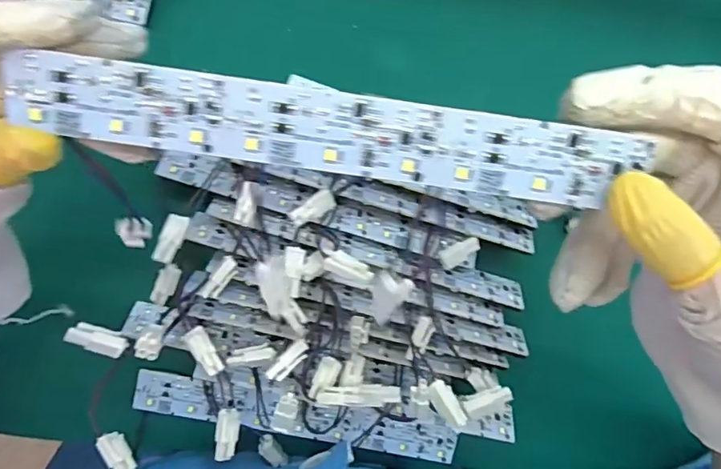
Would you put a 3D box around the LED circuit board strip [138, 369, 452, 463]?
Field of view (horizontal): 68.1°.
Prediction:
[{"bbox_3d":[-0.036,0.110,0.318,0.192,0.004,0.023,12,89,-5],"label":"LED circuit board strip"}]

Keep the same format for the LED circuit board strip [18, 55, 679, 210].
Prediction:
[{"bbox_3d":[-0.010,-0.030,0.160,0.182,0.004,0.024,8,109,-2],"label":"LED circuit board strip"}]

